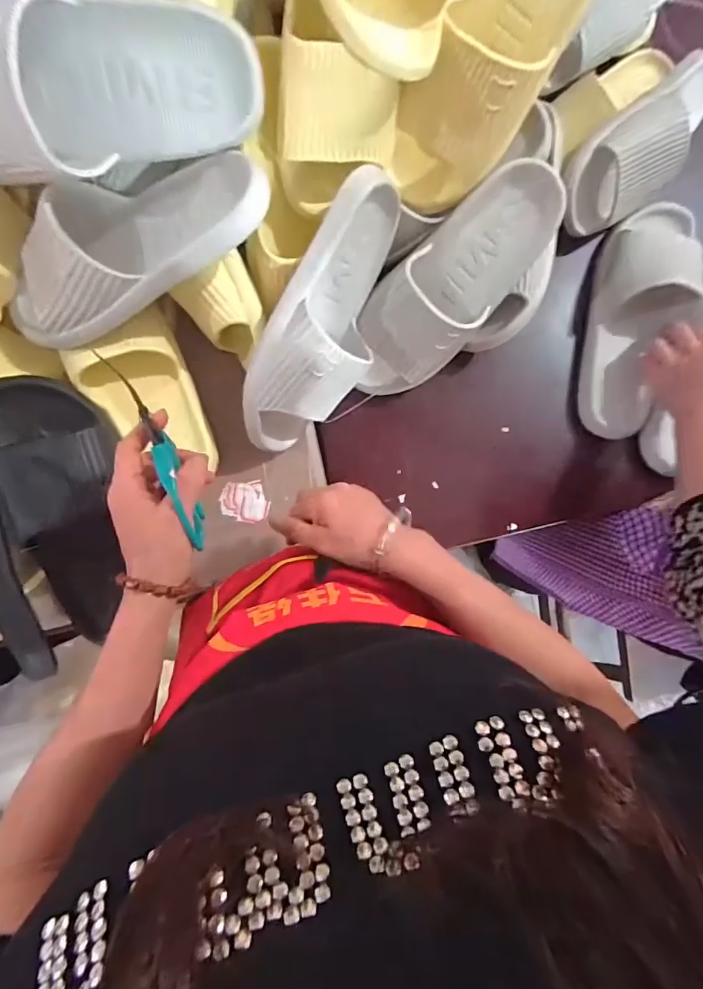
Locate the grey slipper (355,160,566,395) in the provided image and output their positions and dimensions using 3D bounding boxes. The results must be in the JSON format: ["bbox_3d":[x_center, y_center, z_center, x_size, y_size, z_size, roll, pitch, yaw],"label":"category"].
[{"bbox_3d":[0.104,-0.214,0.478,0.105,0.069,0.268,42,102,-5],"label":"grey slipper"}]

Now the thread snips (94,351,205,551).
[{"bbox_3d":[-0.139,-0.029,0.340,0.011,0.044,0.149,-23,103,-4],"label":"thread snips"}]

